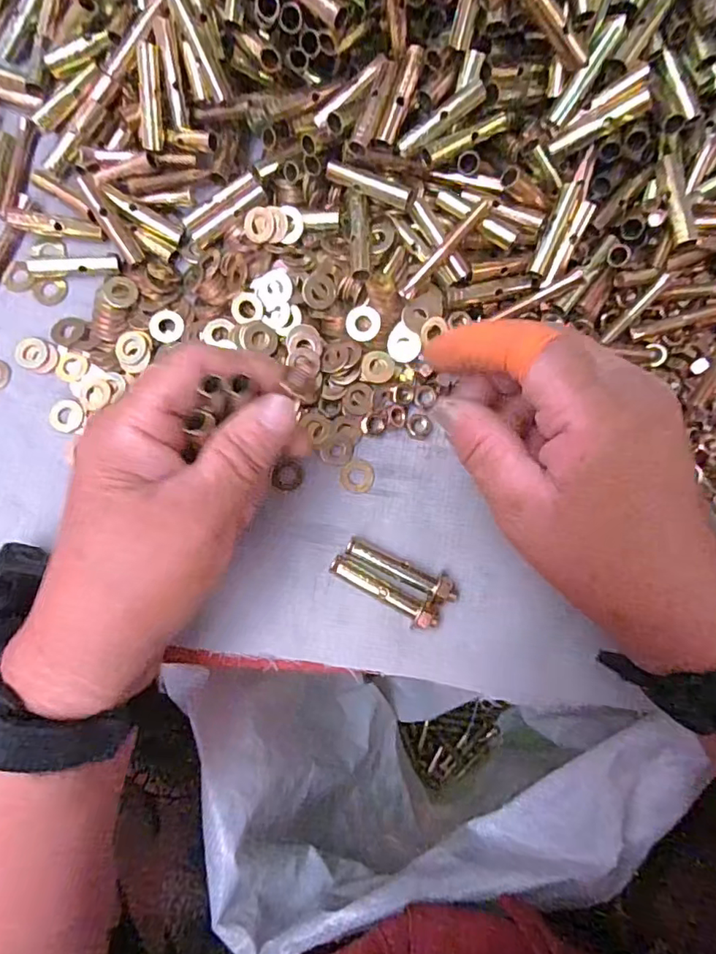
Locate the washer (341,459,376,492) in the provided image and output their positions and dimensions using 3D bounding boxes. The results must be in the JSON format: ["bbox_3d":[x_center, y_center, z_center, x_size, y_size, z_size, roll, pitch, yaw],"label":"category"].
[{"bbox_3d":[0.000,-0.001,0.267,0.017,0.004,0.016,0,81,-2],"label":"washer"}]

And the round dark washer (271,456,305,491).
[{"bbox_3d":[-0.034,-0.001,0.264,0.015,0.004,0.015,-2,81,-2],"label":"round dark washer"}]

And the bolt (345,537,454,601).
[{"bbox_3d":[0.020,0.045,0.256,0.055,0.010,0.012,23,81,2],"label":"bolt"}]

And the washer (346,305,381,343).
[{"bbox_3d":[0.003,-0.075,0.262,0.017,0.004,0.017,0,98,3],"label":"washer"}]

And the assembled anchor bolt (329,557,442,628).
[{"bbox_3d":[0.012,0.055,0.254,0.055,0.011,0.013,27,81,3],"label":"assembled anchor bolt"}]

